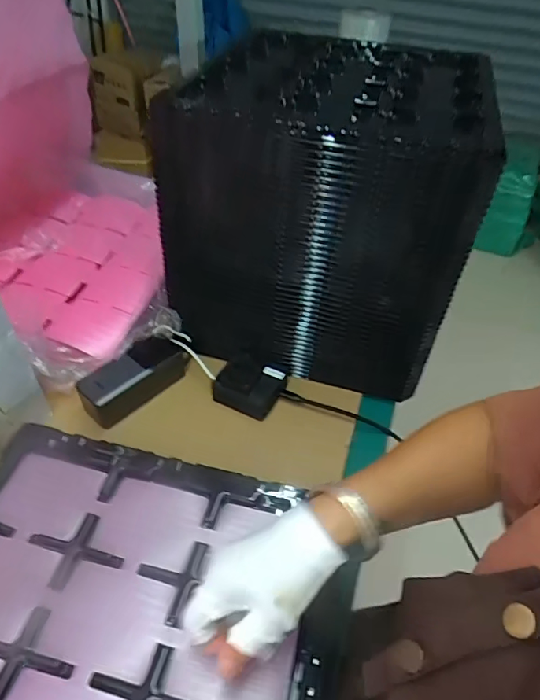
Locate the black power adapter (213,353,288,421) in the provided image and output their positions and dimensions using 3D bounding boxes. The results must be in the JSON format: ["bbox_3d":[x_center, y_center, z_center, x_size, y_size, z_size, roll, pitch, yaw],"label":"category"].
[{"bbox_3d":[-0.025,0.047,0.624,0.080,0.042,0.068,22,48,17],"label":"black power adapter"}]

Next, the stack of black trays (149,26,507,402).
[{"bbox_3d":[0.092,-0.213,0.683,0.337,0.330,0.442,15,47,11],"label":"stack of black trays"}]

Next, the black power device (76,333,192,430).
[{"bbox_3d":[-0.169,0.036,0.621,0.142,0.050,0.057,-32,55,-30],"label":"black power device"}]

